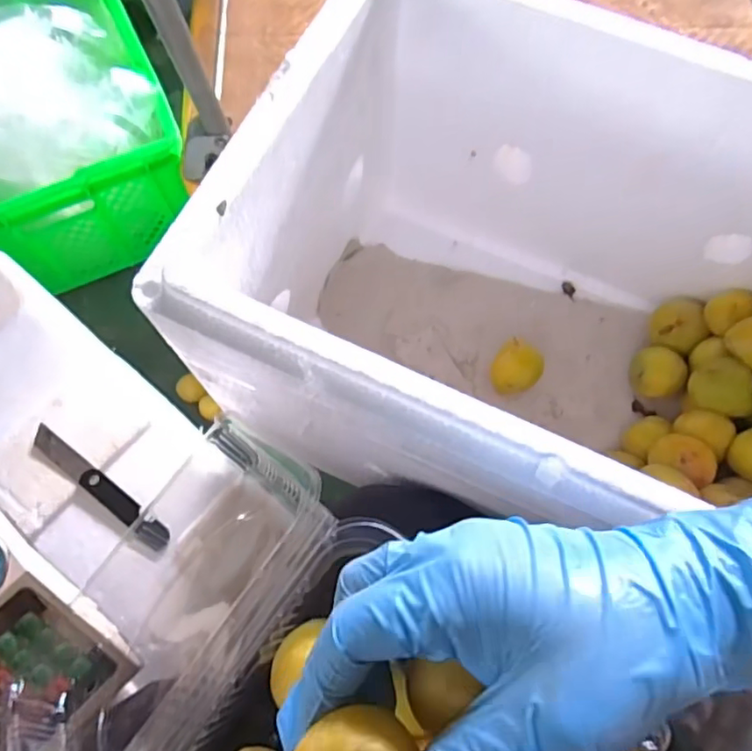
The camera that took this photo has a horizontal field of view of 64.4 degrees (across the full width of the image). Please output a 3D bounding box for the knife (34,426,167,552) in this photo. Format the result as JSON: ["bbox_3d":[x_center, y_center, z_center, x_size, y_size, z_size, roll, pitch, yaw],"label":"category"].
[{"bbox_3d":[-0.230,0.093,0.496,0.147,0.005,0.021,34,71,11],"label":"knife"}]

